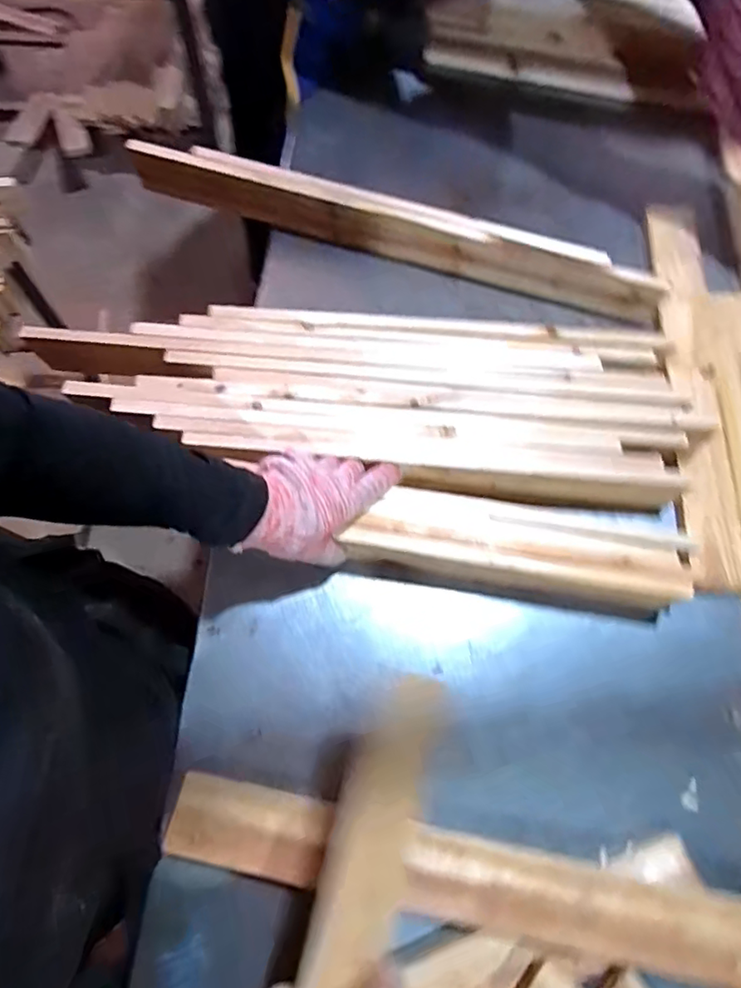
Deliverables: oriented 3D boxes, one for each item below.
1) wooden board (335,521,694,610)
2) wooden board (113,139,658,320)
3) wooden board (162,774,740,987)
[{"bbox_3d":[0.135,0.072,0.551,0.314,0.050,0.023,9,68,1],"label":"wooden board"},{"bbox_3d":[0.019,-0.312,0.696,0.644,0.059,0.017,17,68,4],"label":"wooden board"},{"bbox_3d":[0.079,0.317,0.475,0.489,0.023,0.064,12,68,2],"label":"wooden board"}]

